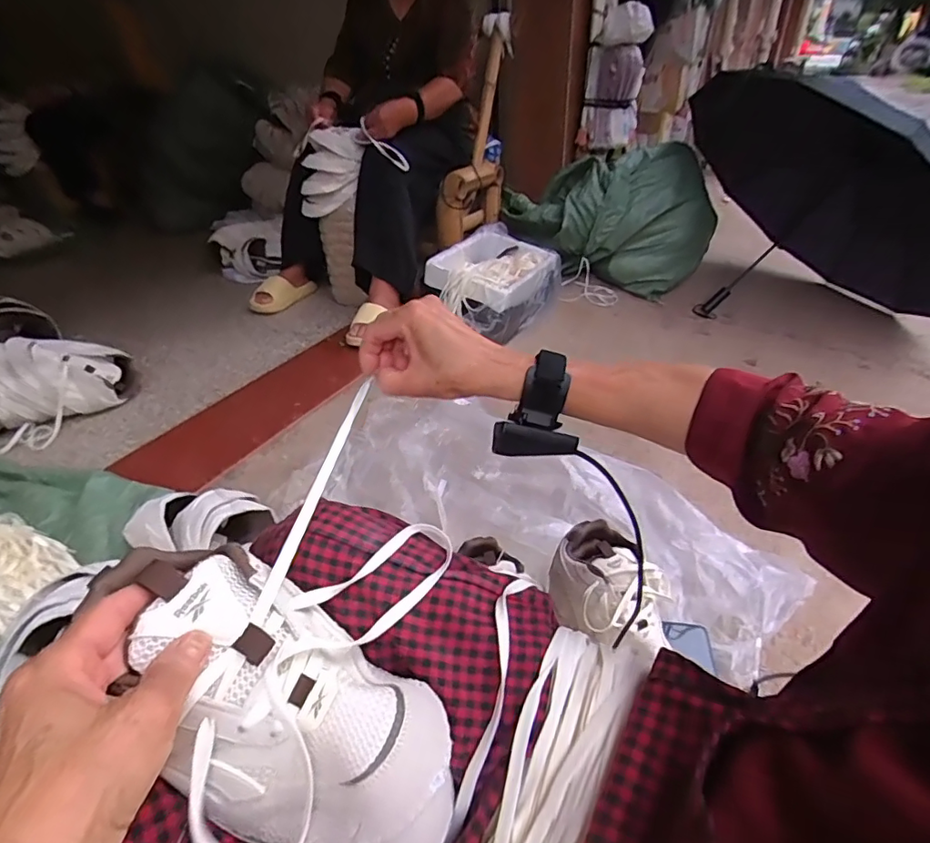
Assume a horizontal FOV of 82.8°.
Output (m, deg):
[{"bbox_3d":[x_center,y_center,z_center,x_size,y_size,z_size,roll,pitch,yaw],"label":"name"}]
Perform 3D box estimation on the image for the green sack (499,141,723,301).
[{"bbox_3d":[0.479,-0.661,1.758,0.683,0.385,0.305,-2,36,0],"label":"green sack"}]

